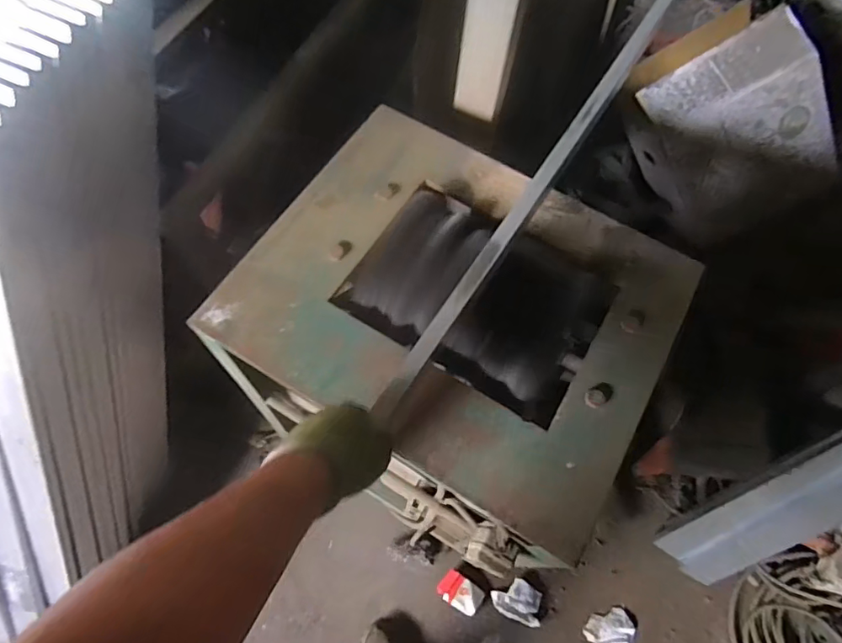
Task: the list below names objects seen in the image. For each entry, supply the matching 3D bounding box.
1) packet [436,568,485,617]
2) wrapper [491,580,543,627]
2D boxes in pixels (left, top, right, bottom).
[{"bbox_3d":[0.098,0.662,1.273,0.105,0.025,0.071,30,67,10],"label":"packet"},{"bbox_3d":[0.232,0.666,1.248,0.119,0.016,0.084,23,66,7],"label":"wrapper"}]

